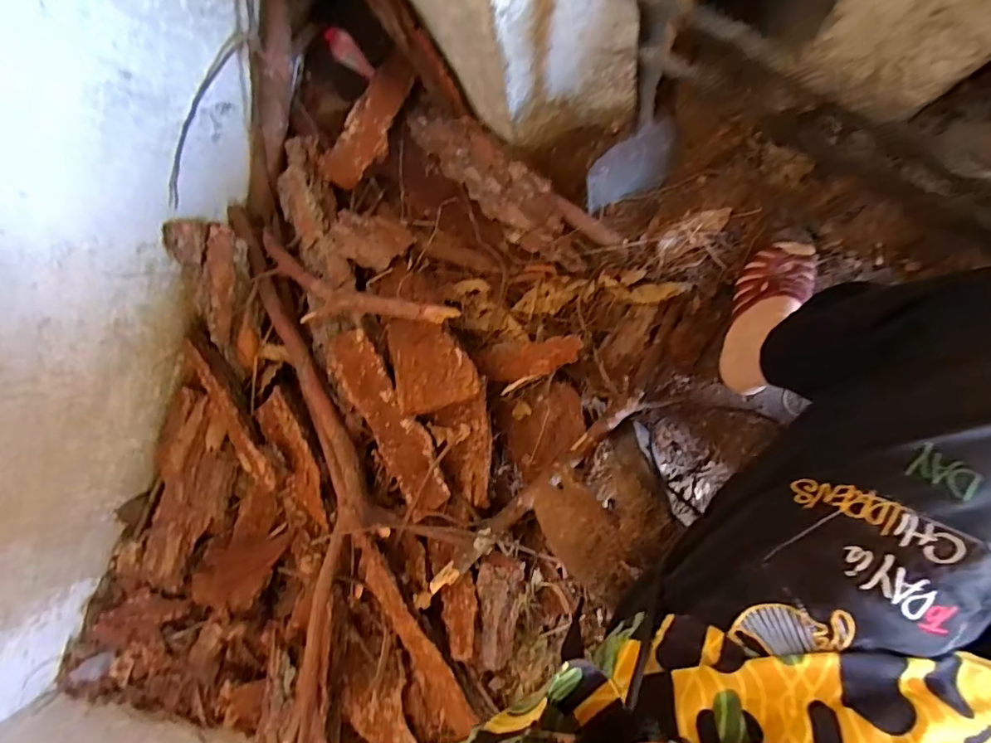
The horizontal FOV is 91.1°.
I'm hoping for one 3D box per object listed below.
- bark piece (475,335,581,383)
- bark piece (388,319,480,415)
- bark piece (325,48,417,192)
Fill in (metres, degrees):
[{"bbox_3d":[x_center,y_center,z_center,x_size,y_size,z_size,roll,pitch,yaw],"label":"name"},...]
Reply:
[{"bbox_3d":[0.043,-0.017,0.636,0.153,0.011,0.049,-9,89,35],"label":"bark piece"},{"bbox_3d":[-0.082,-0.015,0.620,0.100,0.013,0.137,-19,64,4],"label":"bark piece"},{"bbox_3d":[-0.171,-0.353,0.682,0.058,0.028,0.211,19,76,7],"label":"bark piece"}]

